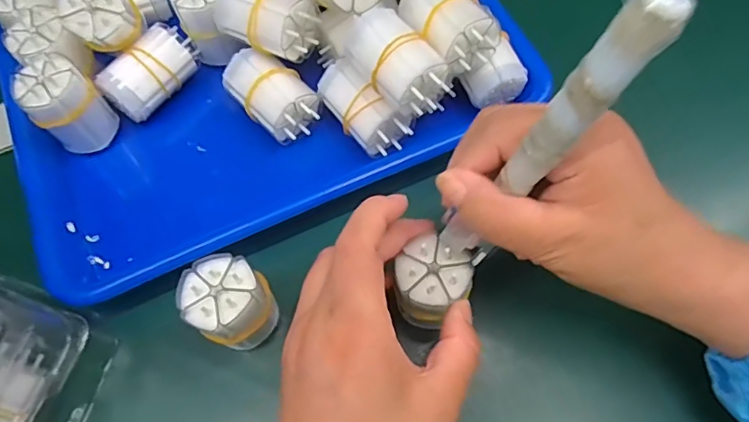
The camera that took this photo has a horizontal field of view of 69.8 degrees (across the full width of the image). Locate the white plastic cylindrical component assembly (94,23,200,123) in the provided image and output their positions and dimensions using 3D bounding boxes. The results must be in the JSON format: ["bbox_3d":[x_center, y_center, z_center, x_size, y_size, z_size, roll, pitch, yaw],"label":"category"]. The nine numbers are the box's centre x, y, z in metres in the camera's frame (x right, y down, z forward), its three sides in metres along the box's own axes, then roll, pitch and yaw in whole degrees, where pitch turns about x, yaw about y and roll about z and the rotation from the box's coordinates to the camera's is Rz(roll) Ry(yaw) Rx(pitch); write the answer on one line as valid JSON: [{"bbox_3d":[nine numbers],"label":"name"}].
[{"bbox_3d":[-0.148,-0.091,0.363,0.033,0.043,0.065,35,72,18],"label":"white plastic cylindrical component assembly"}]

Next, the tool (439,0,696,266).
[{"bbox_3d":[0.064,-0.022,0.210,0.014,0.152,0.018,-13,63,-24],"label":"tool"}]

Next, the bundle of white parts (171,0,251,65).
[{"bbox_3d":[-0.111,-0.131,0.365,0.037,0.054,0.036,-1,65,3],"label":"bundle of white parts"}]

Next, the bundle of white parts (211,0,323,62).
[{"bbox_3d":[-0.070,-0.123,0.336,0.065,0.030,0.039,24,69,14],"label":"bundle of white parts"}]

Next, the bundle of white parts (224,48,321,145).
[{"bbox_3d":[-0.066,-0.076,0.353,0.042,0.038,0.060,-36,68,-13],"label":"bundle of white parts"}]

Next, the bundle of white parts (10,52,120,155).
[{"bbox_3d":[-0.195,-0.067,0.339,0.036,0.051,0.039,-1,65,3],"label":"bundle of white parts"}]

